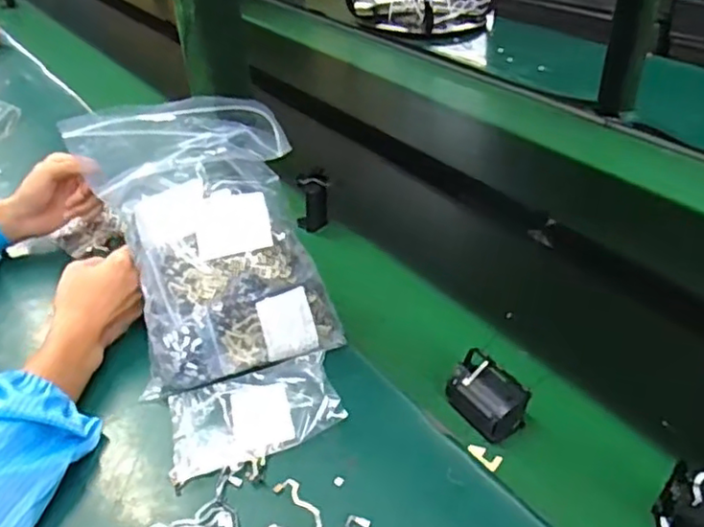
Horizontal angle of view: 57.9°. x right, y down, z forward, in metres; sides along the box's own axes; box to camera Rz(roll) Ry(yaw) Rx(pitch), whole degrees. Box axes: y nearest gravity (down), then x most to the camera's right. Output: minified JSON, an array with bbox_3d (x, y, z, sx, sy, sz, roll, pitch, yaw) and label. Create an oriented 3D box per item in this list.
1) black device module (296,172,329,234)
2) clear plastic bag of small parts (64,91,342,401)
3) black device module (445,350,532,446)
[{"bbox_3d":[-0.051,-0.079,0.836,0.041,0.072,0.037,-6,39,-6],"label":"black device module"},{"bbox_3d":[-0.129,-0.018,0.587,0.202,0.257,0.104,-12,4,-8],"label":"clear plastic bag of small parts"},{"bbox_3d":[0.118,0.116,0.568,0.045,0.038,0.071,-22,43,-23],"label":"black device module"}]

